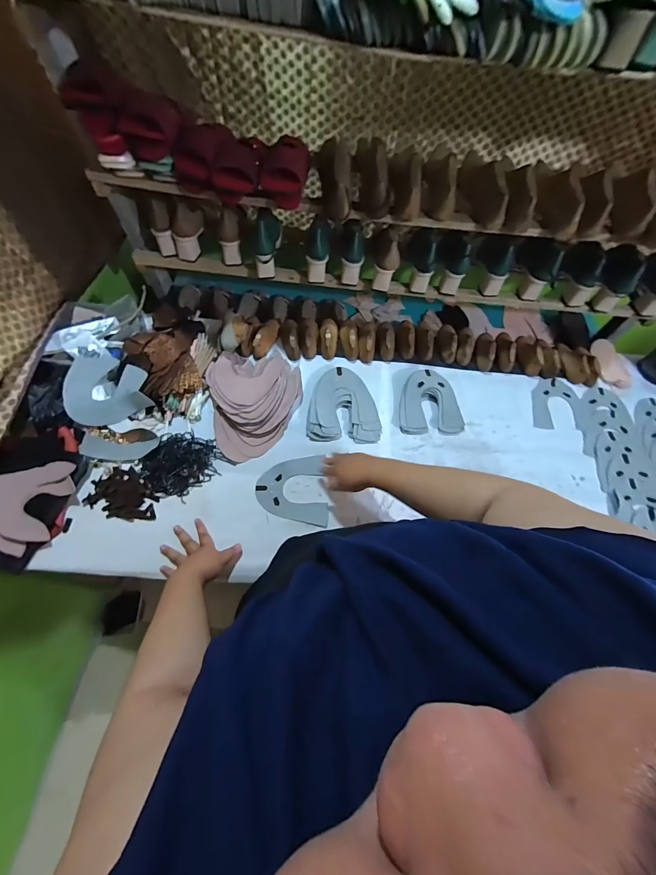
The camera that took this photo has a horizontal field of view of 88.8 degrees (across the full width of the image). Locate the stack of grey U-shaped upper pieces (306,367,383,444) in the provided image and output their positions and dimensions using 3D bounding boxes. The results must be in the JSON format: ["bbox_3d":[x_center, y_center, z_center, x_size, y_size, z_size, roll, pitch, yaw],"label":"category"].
[{"bbox_3d":[0.043,-0.085,0.849,0.179,0.027,0.197,3,63,-2],"label":"stack of grey U-shaped upper pieces"}]

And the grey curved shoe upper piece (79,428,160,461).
[{"bbox_3d":[-0.472,0.014,0.764,0.155,0.028,0.074,-3,63,-5],"label":"grey curved shoe upper piece"}]

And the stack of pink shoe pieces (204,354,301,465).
[{"bbox_3d":[-0.174,-0.100,0.833,0.224,0.049,0.287,-11,64,-9],"label":"stack of pink shoe pieces"}]

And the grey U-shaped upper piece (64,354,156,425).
[{"bbox_3d":[-0.526,-0.127,0.803,0.165,0.074,0.179,-25,67,-15],"label":"grey U-shaped upper piece"}]

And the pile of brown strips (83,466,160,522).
[{"bbox_3d":[-0.439,0.131,0.723,0.148,0.015,0.106,36,66,15],"label":"pile of brown strips"}]

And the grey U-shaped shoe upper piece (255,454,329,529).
[{"bbox_3d":[-0.079,0.117,0.759,0.158,0.012,0.155,2,63,-2],"label":"grey U-shaped shoe upper piece"}]

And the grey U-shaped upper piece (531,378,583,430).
[{"bbox_3d":[0.622,-0.091,0.911,0.140,0.010,0.161,10,66,1],"label":"grey U-shaped upper piece"}]

